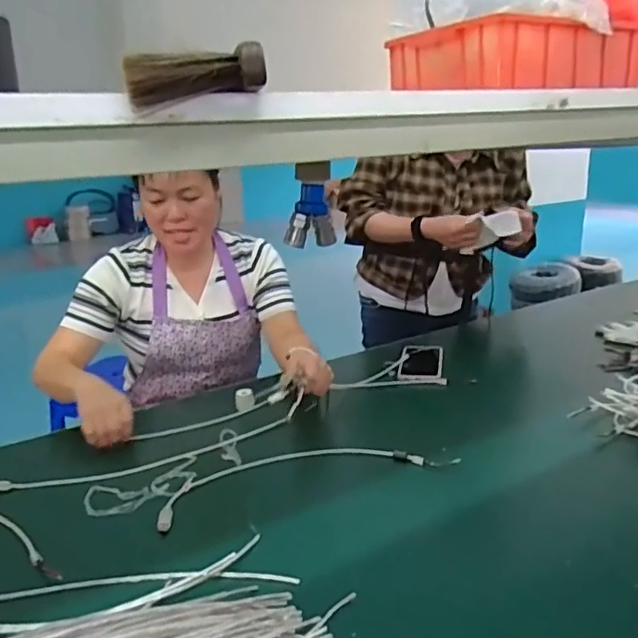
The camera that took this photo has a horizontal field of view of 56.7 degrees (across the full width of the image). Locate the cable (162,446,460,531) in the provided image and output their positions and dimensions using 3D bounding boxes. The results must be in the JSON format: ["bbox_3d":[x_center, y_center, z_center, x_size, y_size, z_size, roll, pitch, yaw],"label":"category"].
[{"bbox_3d":[-0.017,0.216,0.831,0.409,0.026,0.113,-8,18,-16],"label":"cable"}]

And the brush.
[{"bbox_3d":[-0.074,-0.148,0.361,0.084,0.033,0.022,-11,19,-25],"label":"brush"}]

